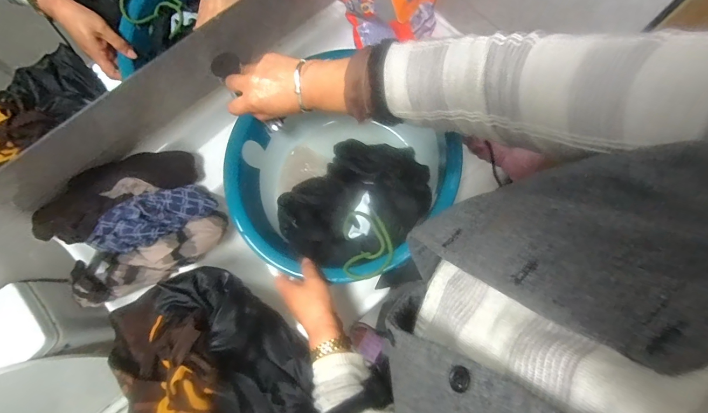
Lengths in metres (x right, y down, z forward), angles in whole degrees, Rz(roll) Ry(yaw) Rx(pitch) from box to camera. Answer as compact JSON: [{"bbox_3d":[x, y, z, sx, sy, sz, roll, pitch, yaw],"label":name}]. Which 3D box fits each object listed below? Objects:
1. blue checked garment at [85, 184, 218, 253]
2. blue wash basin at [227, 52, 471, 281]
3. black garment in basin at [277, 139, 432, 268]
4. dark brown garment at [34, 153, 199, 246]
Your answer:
[{"bbox_3d":[-0.342,0.020,0.622,0.205,0.089,0.076,-26,76,-25],"label":"blue checked garment"},{"bbox_3d":[-0.033,-0.040,0.636,0.328,0.170,0.325,0,76,2],"label":"blue wash basin"},{"bbox_3d":[0.008,-0.012,0.602,0.191,0.061,0.243,39,80,10],"label":"black garment in basin"},{"bbox_3d":[-0.407,-0.023,0.629,0.259,0.096,0.083,-35,77,-7],"label":"dark brown garment"}]

